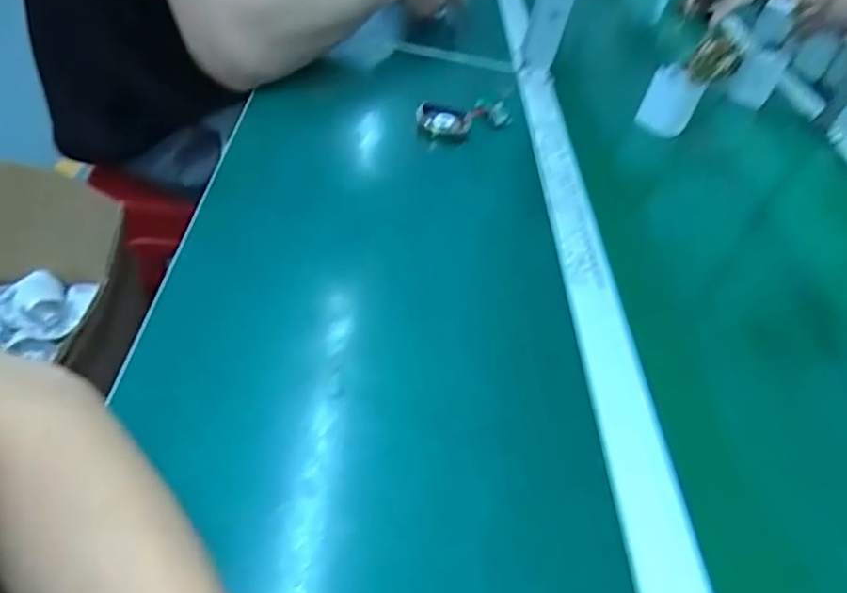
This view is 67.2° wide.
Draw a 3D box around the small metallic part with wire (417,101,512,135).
[{"bbox_3d":[0.044,-0.188,0.680,0.110,0.029,0.042,-5,45,-21],"label":"small metallic part with wire"}]

